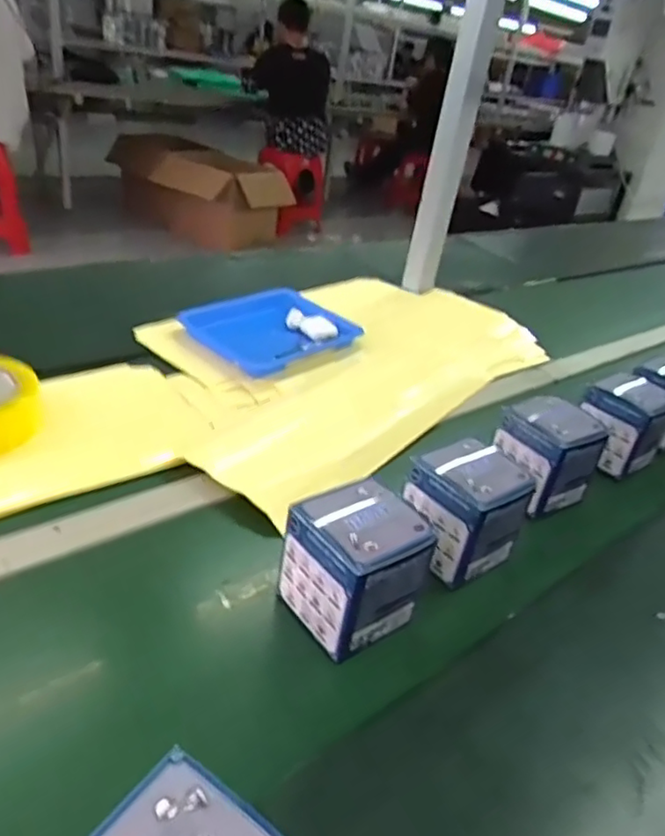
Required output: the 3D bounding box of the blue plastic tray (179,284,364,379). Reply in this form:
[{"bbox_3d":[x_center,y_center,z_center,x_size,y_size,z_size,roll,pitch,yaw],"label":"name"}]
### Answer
[{"bbox_3d":[-0.089,-0.132,0.880,0.202,0.027,0.181,-26,45,-38],"label":"blue plastic tray"}]

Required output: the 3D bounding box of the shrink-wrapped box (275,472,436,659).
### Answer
[{"bbox_3d":[0.018,0.107,0.464,0.085,0.093,0.084,-20,41,-33],"label":"shrink-wrapped box"}]

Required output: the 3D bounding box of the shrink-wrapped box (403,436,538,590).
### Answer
[{"bbox_3d":[0.115,0.076,0.545,0.086,0.089,0.087,-24,44,-37],"label":"shrink-wrapped box"}]

